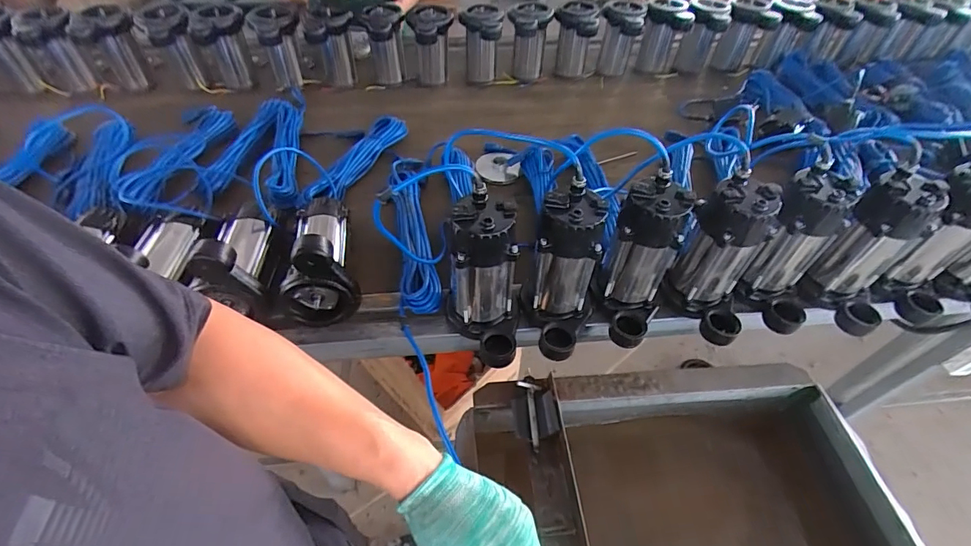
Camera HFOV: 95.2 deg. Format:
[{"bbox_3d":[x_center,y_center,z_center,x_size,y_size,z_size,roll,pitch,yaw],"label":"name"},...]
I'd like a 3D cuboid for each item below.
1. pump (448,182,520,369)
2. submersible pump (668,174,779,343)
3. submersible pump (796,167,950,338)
[{"bbox_3d":[-0.001,0.016,0.655,0.108,0.231,0.150,-1,50,-4],"label":"pump"},{"bbox_3d":[0.377,-0.017,0.689,0.094,0.219,0.149,-34,59,-27],"label":"submersible pump"},{"bbox_3d":[0.626,-0.028,0.710,0.136,0.226,0.110,36,57,24],"label":"submersible pump"}]

